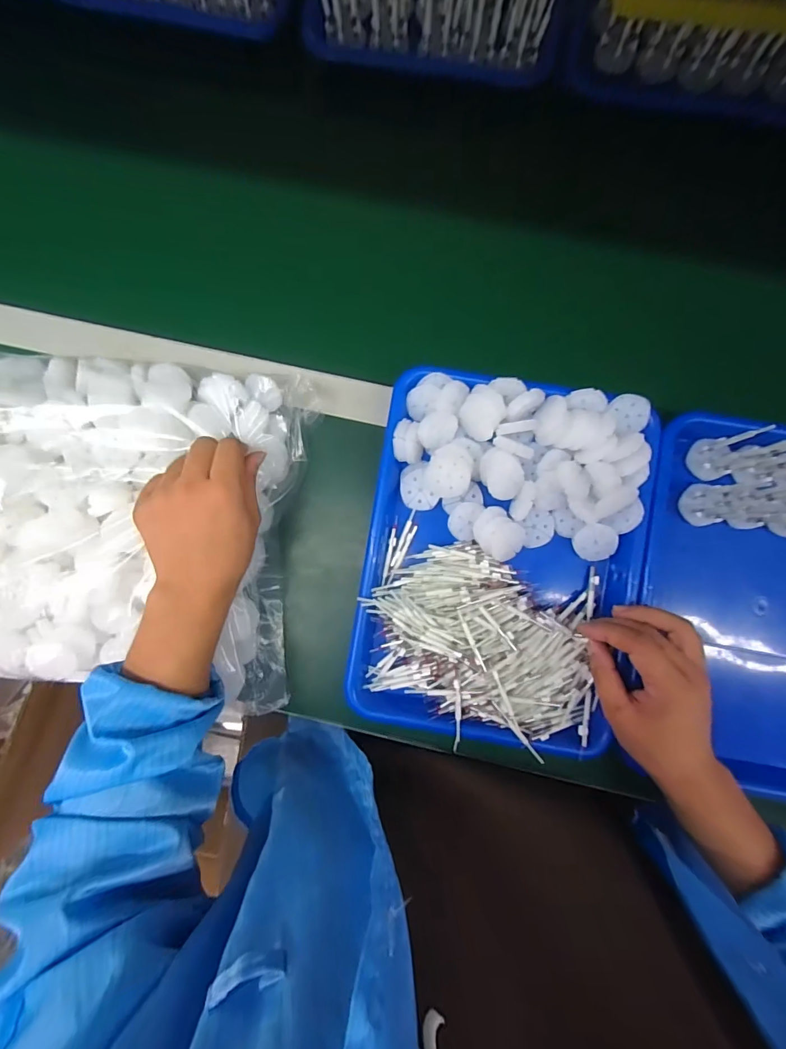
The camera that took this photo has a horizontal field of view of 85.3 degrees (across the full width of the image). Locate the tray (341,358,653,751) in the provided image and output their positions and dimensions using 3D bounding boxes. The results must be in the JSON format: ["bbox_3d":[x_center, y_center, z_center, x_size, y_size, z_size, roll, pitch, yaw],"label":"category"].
[{"bbox_3d":[0.102,0.034,0.396,0.245,0.041,0.324,9,89,1],"label":"tray"}]

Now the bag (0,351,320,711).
[{"bbox_3d":[-0.311,-0.013,0.376,0.428,0.089,0.301,7,89,1],"label":"bag"}]

